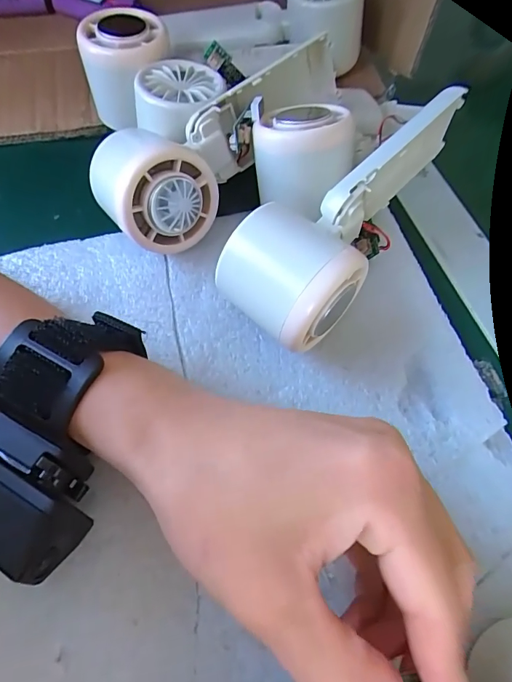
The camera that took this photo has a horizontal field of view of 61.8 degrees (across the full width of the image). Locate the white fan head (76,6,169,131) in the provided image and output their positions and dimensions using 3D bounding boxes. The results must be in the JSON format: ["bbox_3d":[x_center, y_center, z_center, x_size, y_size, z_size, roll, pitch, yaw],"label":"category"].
[{"bbox_3d":[-0.085,-0.178,0.281,0.052,0.052,0.054,29,64,12],"label":"white fan head"}]

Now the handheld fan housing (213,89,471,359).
[{"bbox_3d":[0.050,-0.067,0.227,0.056,0.066,0.159,37,66,15],"label":"handheld fan housing"}]

